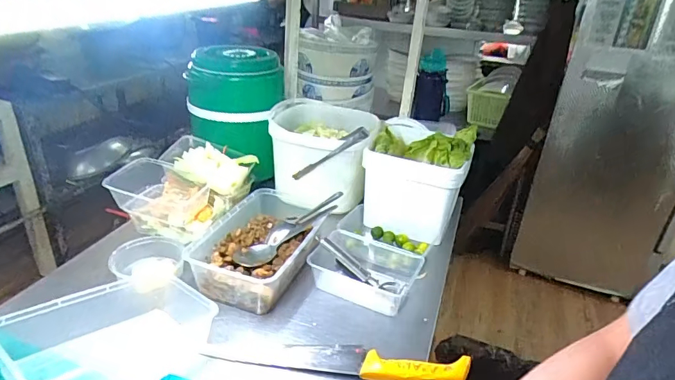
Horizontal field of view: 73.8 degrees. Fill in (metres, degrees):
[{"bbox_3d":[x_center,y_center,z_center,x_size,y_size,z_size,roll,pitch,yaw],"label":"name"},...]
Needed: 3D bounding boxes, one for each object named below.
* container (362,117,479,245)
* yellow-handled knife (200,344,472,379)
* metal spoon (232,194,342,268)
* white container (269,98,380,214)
[{"bbox_3d":[0.172,-0.030,0.939,0.192,0.159,0.223,12,28,15],"label":"container"},{"bbox_3d":[0.000,0.222,0.602,0.338,0.021,0.049,7,27,6],"label":"yellow-handled knife"},{"bbox_3d":[-0.078,0.064,0.789,0.055,0.033,0.244,21,32,30],"label":"metal spoon"},{"bbox_3d":[-0.030,-0.084,0.987,0.224,0.154,0.257,4,27,1],"label":"white container"}]

